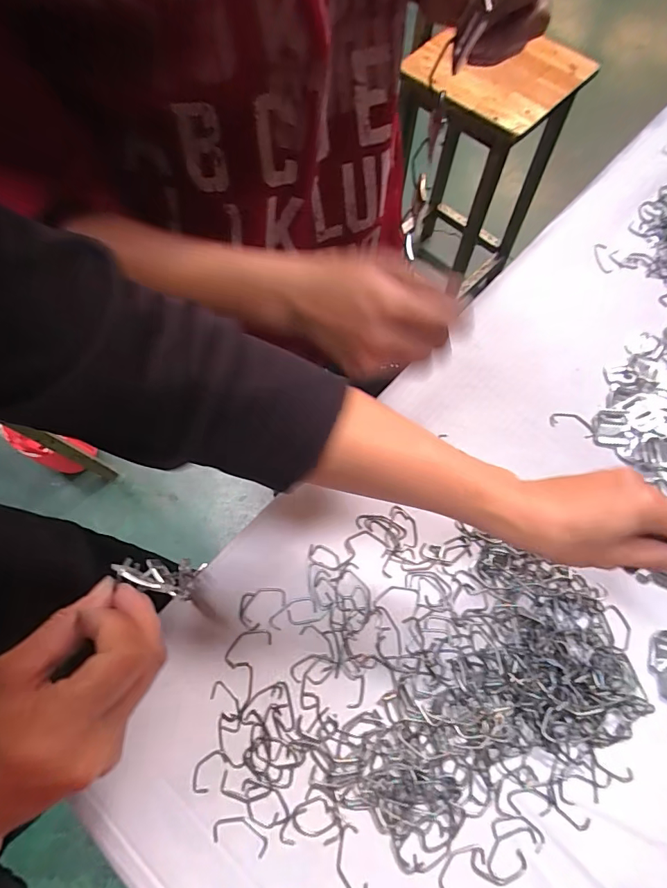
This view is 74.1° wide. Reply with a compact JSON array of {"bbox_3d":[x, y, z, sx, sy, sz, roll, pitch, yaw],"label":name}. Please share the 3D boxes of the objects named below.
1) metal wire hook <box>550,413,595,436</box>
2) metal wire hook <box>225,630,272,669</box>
[{"bbox_3d":[0.233,-0.021,0.431,0.041,0.004,0.017,14,72,7],"label":"metal wire hook"},{"bbox_3d":[-0.072,0.168,0.369,0.041,0.004,0.020,-31,72,-8],"label":"metal wire hook"}]

